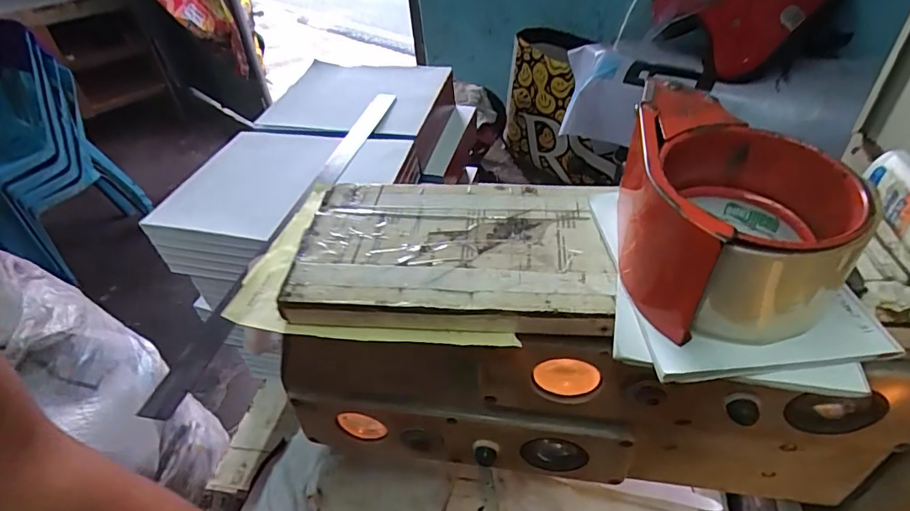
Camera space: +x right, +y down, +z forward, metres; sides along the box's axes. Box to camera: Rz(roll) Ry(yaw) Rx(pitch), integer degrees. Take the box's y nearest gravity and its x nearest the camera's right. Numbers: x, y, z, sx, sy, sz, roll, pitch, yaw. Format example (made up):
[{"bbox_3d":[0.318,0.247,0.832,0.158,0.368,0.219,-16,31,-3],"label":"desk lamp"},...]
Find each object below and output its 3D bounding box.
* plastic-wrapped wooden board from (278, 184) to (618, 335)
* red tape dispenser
[{"bbox_3d":[-0.002,-0.004,0.284,0.166,0.019,0.102,2,41,7],"label":"plastic-wrapped wooden board"},{"bbox_3d":[0.122,-0.023,0.234,0.083,0.065,0.124,0,39,9],"label":"red tape dispenser"}]

